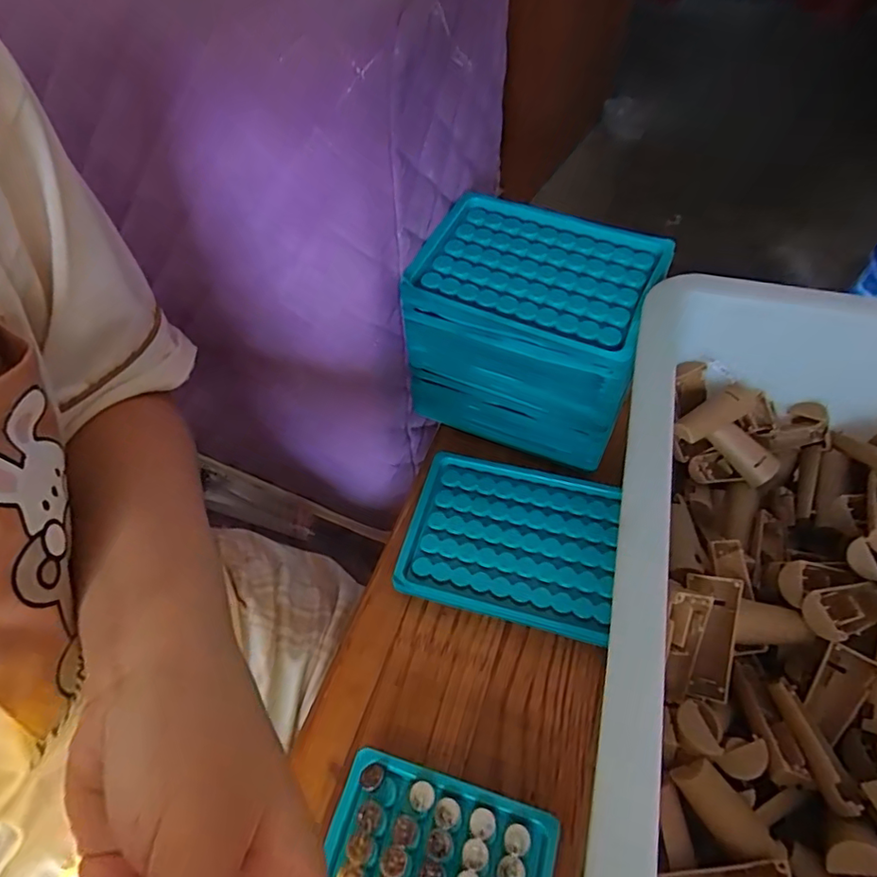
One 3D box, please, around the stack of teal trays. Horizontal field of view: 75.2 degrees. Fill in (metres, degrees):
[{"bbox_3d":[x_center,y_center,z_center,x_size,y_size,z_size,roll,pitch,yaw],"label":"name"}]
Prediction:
[{"bbox_3d":[0.058,-0.065,0.358,0.133,0.108,0.093,22,58,17],"label":"stack of teal trays"}]

